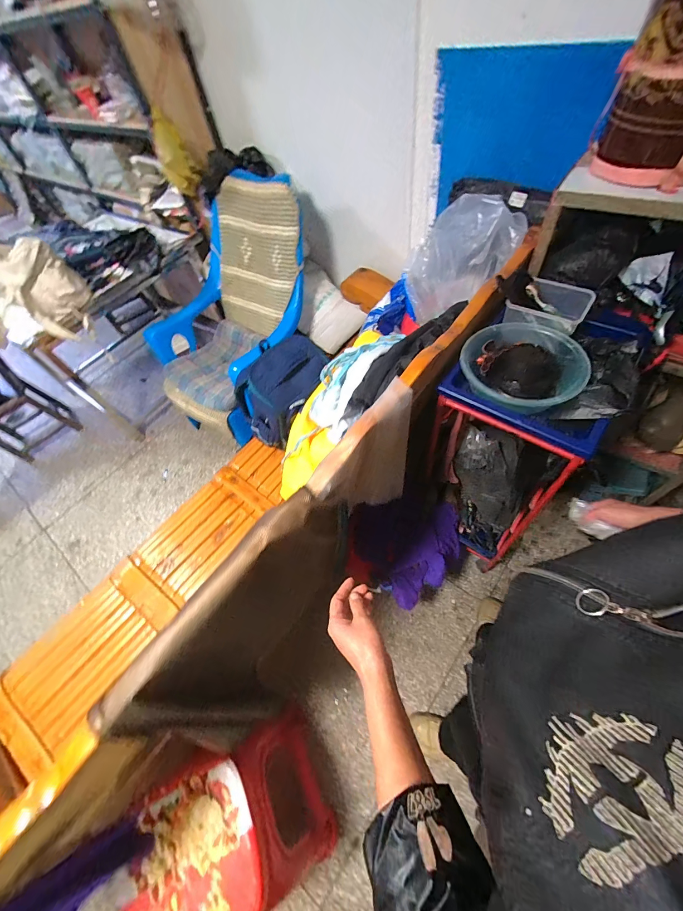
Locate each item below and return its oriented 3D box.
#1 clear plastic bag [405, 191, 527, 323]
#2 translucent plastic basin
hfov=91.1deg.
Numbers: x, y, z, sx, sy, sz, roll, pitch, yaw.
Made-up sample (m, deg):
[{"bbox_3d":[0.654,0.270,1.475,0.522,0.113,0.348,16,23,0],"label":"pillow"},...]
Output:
[{"bbox_3d":[0.330,-0.561,0.949,0.273,0.283,0.181,4,59,11],"label":"clear plastic bag"},{"bbox_3d":[0.372,-0.183,0.702,0.228,0.066,0.225,-4,57,6],"label":"translucent plastic basin"}]

